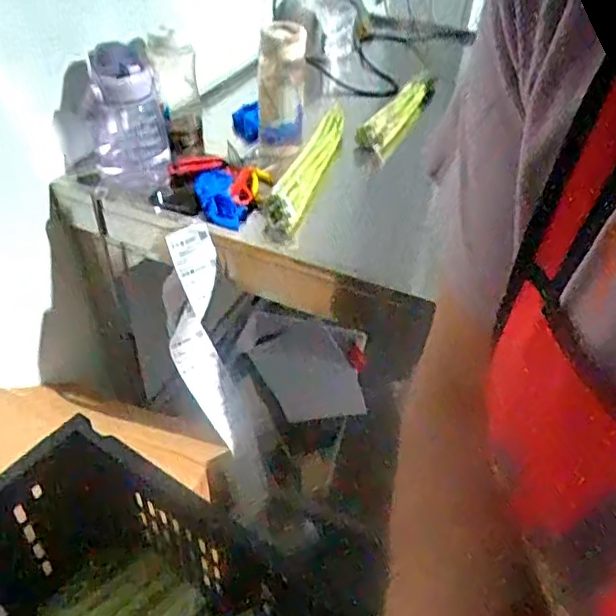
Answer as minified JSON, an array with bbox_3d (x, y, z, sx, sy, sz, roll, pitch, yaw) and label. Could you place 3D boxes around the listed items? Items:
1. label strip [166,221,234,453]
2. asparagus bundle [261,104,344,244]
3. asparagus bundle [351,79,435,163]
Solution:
[{"bbox_3d":[-0.156,0.050,0.853,0.070,0.329,0.032,-7,16,-12],"label":"label strip"},{"bbox_3d":[0.004,-0.231,0.961,0.054,0.059,0.358,14,42,11],"label":"asparagus bundle"},{"bbox_3d":[0.176,-0.378,1.171,0.058,0.085,0.338,21,44,19],"label":"asparagus bundle"}]

